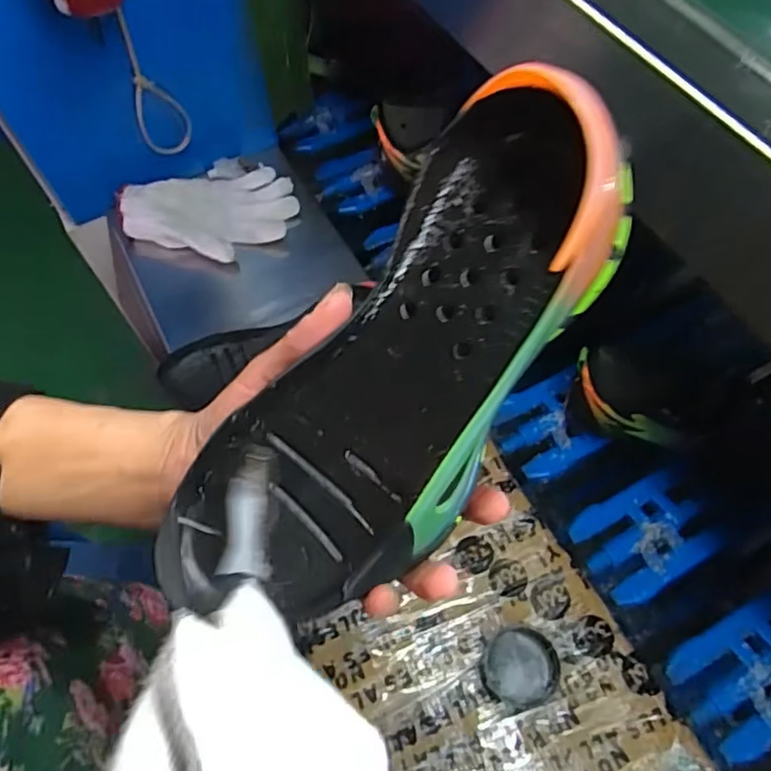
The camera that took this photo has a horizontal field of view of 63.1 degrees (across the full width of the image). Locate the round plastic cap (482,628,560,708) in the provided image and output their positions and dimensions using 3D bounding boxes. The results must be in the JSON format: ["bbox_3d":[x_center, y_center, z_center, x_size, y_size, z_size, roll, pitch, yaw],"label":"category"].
[{"bbox_3d":[0.111,0.231,0.513,0.059,0.011,0.056,-1,61,2],"label":"round plastic cap"}]

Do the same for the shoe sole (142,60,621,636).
[{"bbox_3d":[0.001,0.000,0.242,0.093,0.040,0.236,42,103,22],"label":"shoe sole"}]

